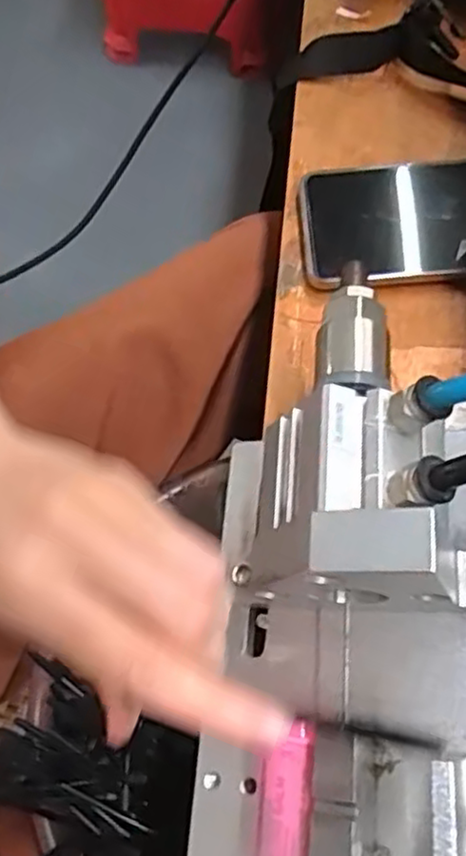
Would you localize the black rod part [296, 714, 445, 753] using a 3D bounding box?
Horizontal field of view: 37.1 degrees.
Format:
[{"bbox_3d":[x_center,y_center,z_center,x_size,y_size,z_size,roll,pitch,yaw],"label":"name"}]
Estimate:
[{"bbox_3d":[0.036,0.081,0.184,0.039,0.004,0.004,1,64,27],"label":"black rod part"}]

